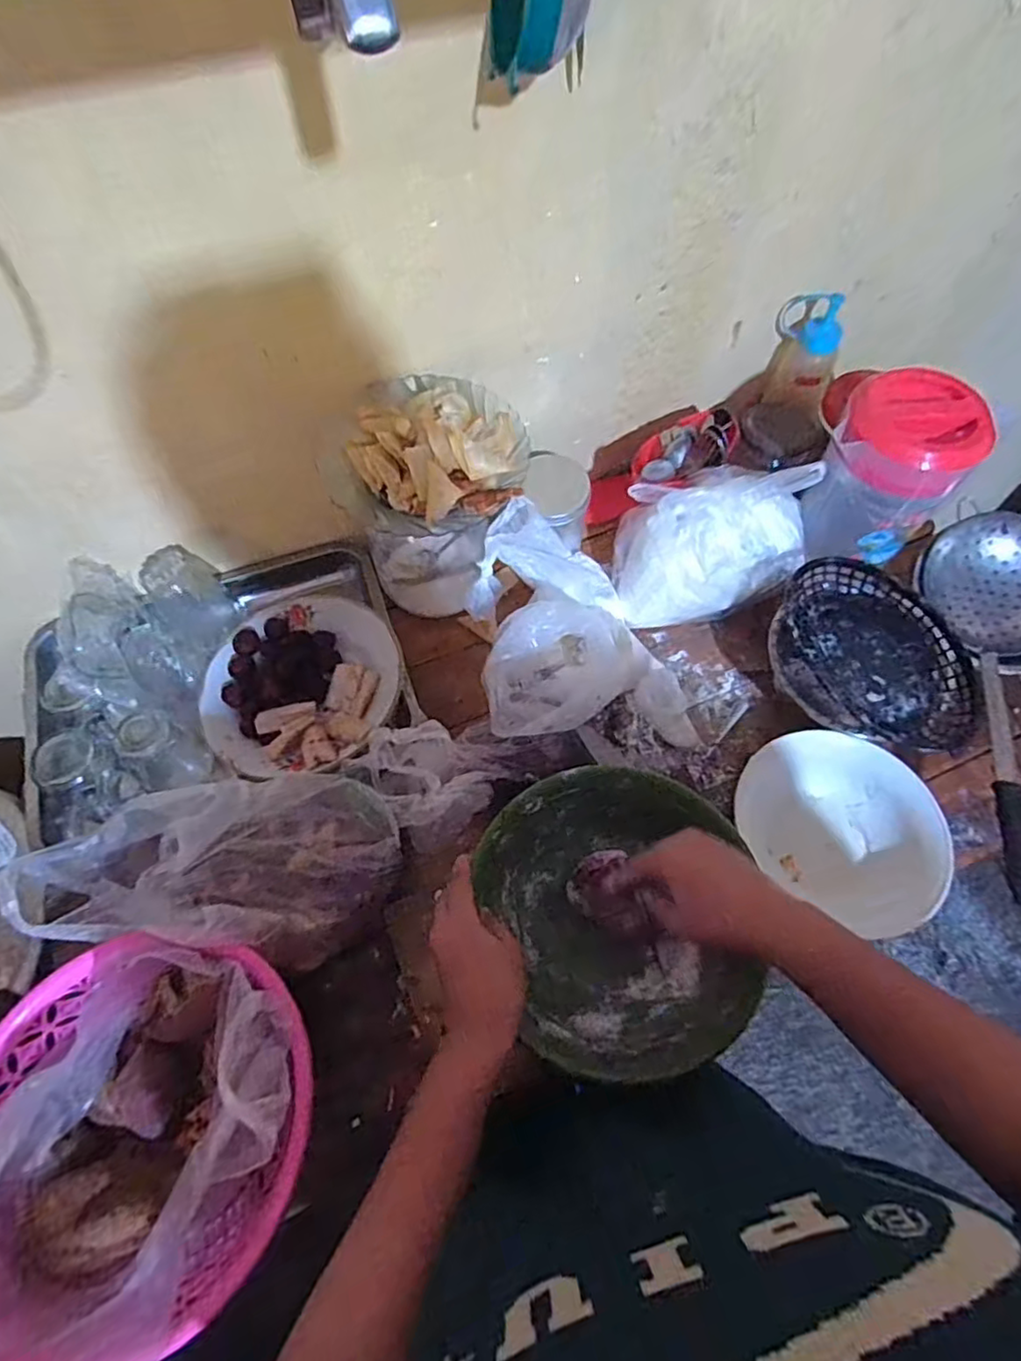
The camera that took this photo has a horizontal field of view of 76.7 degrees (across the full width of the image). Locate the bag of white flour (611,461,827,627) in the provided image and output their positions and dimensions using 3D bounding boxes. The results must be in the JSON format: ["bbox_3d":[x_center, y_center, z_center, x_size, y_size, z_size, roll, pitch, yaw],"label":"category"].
[{"bbox_3d":[0.220,-0.163,0.702,0.193,0.160,0.122,-9,63,-5],"label":"bag of white flour"}]

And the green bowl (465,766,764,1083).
[{"bbox_3d":[0.093,0.203,0.564,0.205,0.089,0.236,-16,64,-9],"label":"green bowl"}]

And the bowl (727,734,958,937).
[{"bbox_3d":[0.315,0.136,0.622,0.146,0.074,0.183,-40,70,-19],"label":"bowl"}]

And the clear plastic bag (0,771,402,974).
[{"bbox_3d":[-0.256,0.166,0.565,0.301,0.094,0.146,-2,62,-2],"label":"clear plastic bag"}]

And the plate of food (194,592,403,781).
[{"bbox_3d":[-0.222,-0.002,0.685,0.202,0.034,0.210,0,62,-1],"label":"plate of food"}]

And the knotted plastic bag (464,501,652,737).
[{"bbox_3d":[0.048,-0.065,0.685,0.171,0.100,0.243,-10,63,-6],"label":"knotted plastic bag"}]

